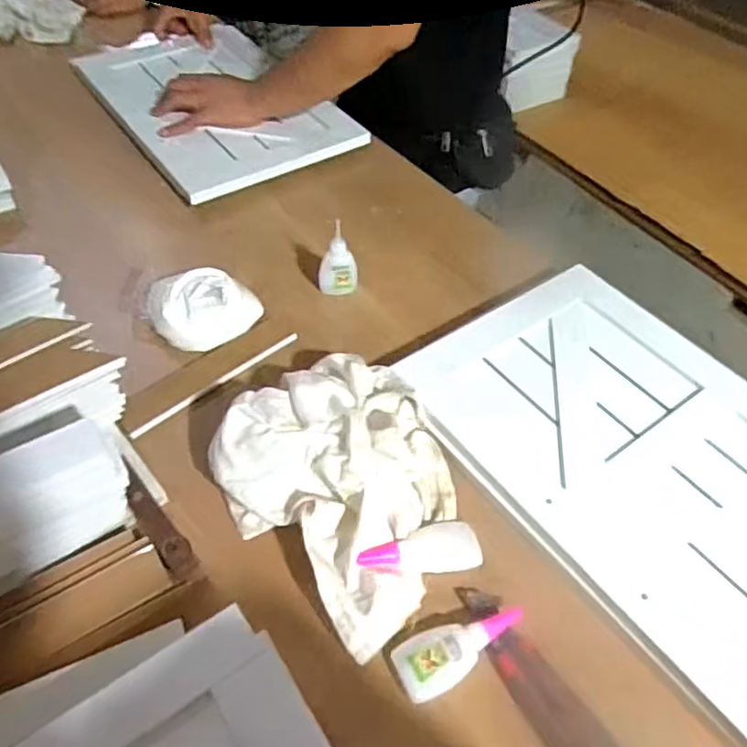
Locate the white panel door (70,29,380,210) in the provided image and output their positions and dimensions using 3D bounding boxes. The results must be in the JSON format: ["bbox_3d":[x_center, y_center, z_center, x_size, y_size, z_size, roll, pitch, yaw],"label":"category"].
[{"bbox_3d":[-0.240,-0.409,0.913,0.277,0.024,0.421,-25,55,-25],"label":"white panel door"}]

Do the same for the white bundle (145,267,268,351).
[{"bbox_3d":[-0.178,-0.075,0.640,0.103,0.053,0.085,-30,57,-28],"label":"white bundle"}]

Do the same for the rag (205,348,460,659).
[{"bbox_3d":[-0.014,0.080,0.511,0.186,0.070,0.215,-33,59,-30],"label":"rag"}]

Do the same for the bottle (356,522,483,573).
[{"bbox_3d":[0.038,0.139,0.492,0.099,0.019,0.037,-4,49,-9],"label":"bottle"}]

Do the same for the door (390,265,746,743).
[{"bbox_3d":[0.250,0.070,0.544,0.276,0.019,0.423,-26,55,-25],"label":"door"}]

